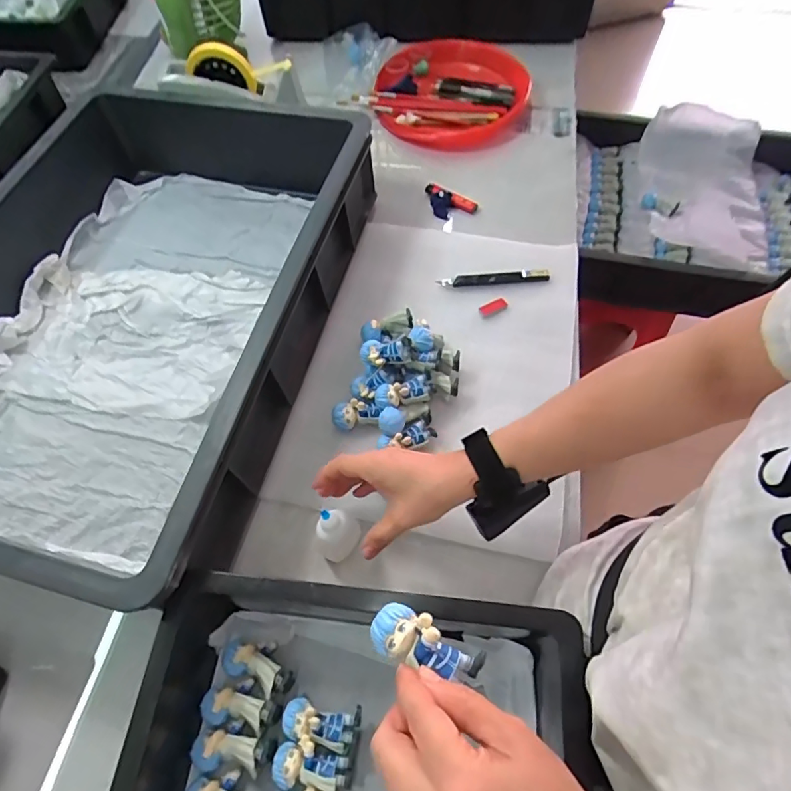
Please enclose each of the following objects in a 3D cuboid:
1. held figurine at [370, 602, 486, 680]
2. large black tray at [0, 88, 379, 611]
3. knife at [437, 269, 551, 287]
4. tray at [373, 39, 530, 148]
[{"bbox_3d":[0.018,0.136,0.272,0.064,0.019,0.027,22,63,6],"label":"held figurine"},{"bbox_3d":[-0.294,-0.109,0.561,0.406,0.113,0.587,12,61,9],"label":"large black tray"},{"bbox_3d":[0.124,-0.149,0.630,0.138,0.010,0.017,-1,61,1],"label":"knife"},{"bbox_3d":[0.085,-0.486,0.798,0.247,0.064,0.223,7,62,6],"label":"tray"}]

